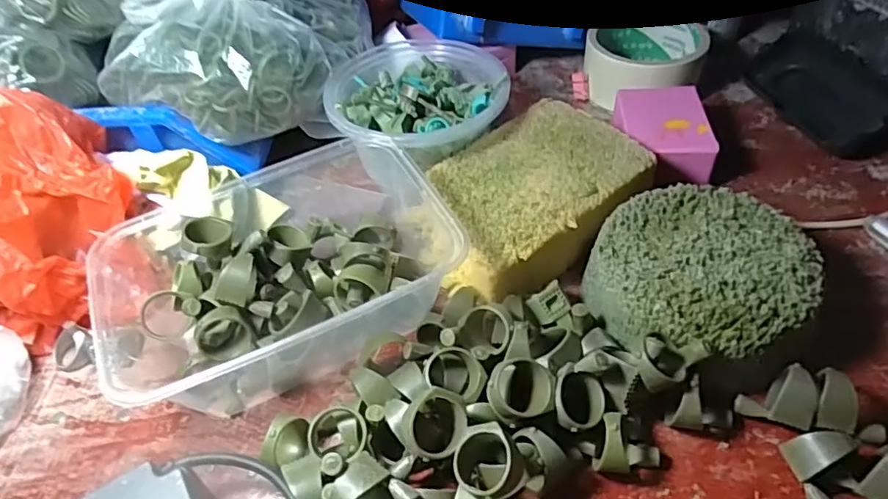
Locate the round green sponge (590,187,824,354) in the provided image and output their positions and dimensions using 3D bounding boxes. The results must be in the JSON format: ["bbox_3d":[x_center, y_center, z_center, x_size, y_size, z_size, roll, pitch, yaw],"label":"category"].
[{"bbox_3d":[0.126,0.016,0.288,0.097,0.044,0.095,-4,47,4],"label":"round green sponge"}]

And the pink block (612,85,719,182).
[{"bbox_3d":[0.143,-0.073,0.380,0.055,0.034,0.079,1,47,8],"label":"pink block"}]

